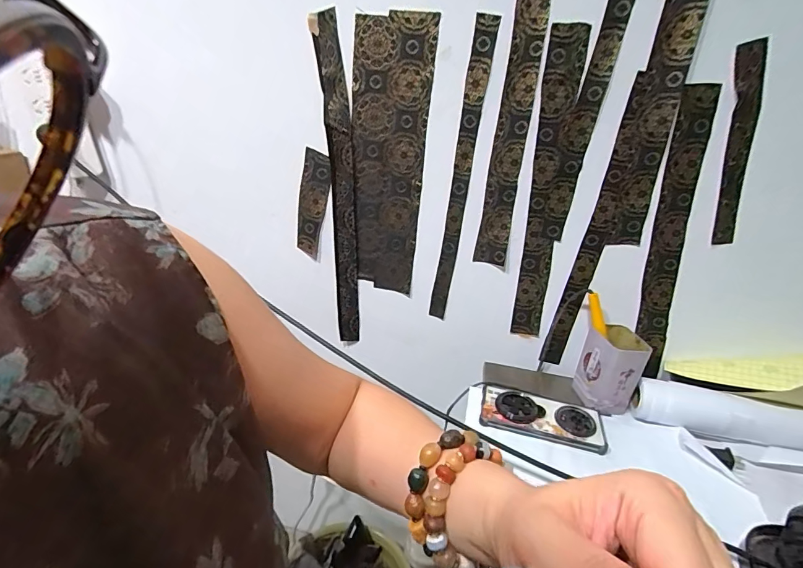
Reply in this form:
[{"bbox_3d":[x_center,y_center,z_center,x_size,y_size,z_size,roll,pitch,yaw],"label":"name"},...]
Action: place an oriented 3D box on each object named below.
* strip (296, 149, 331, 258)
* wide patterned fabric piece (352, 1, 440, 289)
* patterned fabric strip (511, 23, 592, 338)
[{"bbox_3d":[-0.149,-0.129,0.698,0.051,0.174,0.005,21,27,9],"label":"strip"},{"bbox_3d":[-0.024,-0.180,0.647,0.113,0.399,0.009,9,24,8],"label":"wide patterned fabric piece"},{"bbox_3d":[0.207,-0.120,0.616,0.046,0.440,0.009,6,25,10],"label":"patterned fabric strip"}]

